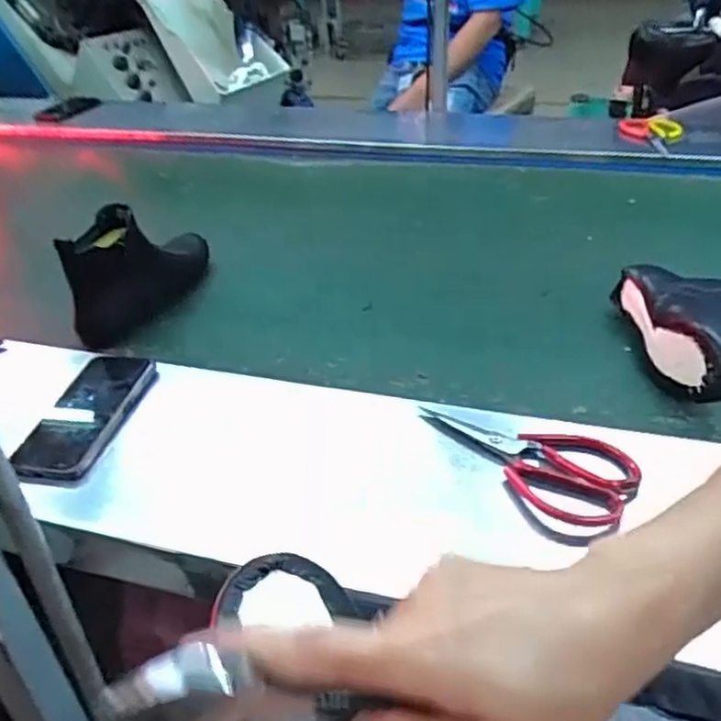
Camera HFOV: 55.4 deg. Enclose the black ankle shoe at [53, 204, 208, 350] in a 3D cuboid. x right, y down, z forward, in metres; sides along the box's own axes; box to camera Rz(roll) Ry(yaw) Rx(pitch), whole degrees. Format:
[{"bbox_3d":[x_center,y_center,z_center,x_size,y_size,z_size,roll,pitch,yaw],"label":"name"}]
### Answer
[{"bbox_3d":[-0.282,-0.136,0.876,0.091,0.129,0.245,4,36,10],"label":"black ankle shoe"}]

